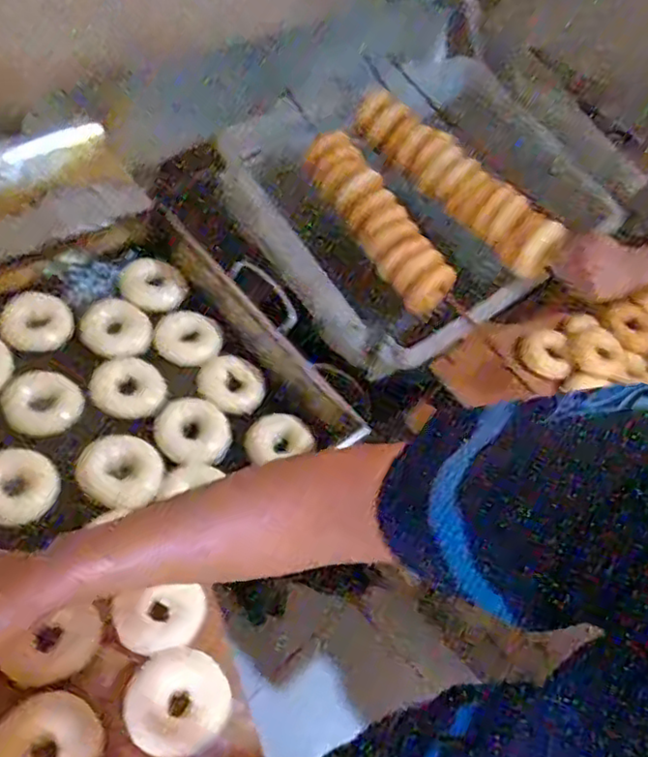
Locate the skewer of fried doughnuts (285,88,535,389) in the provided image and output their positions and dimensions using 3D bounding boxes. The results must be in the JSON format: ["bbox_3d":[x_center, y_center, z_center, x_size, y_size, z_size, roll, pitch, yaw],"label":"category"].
[{"bbox_3d":[0.118,-0.221,1.110,0.525,0.089,0.068,51,45,-4],"label":"skewer of fried doughnuts"}]

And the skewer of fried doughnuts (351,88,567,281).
[{"bbox_3d":[0.228,-0.322,1.125,0.414,0.111,0.085,35,31,-17],"label":"skewer of fried doughnuts"}]

